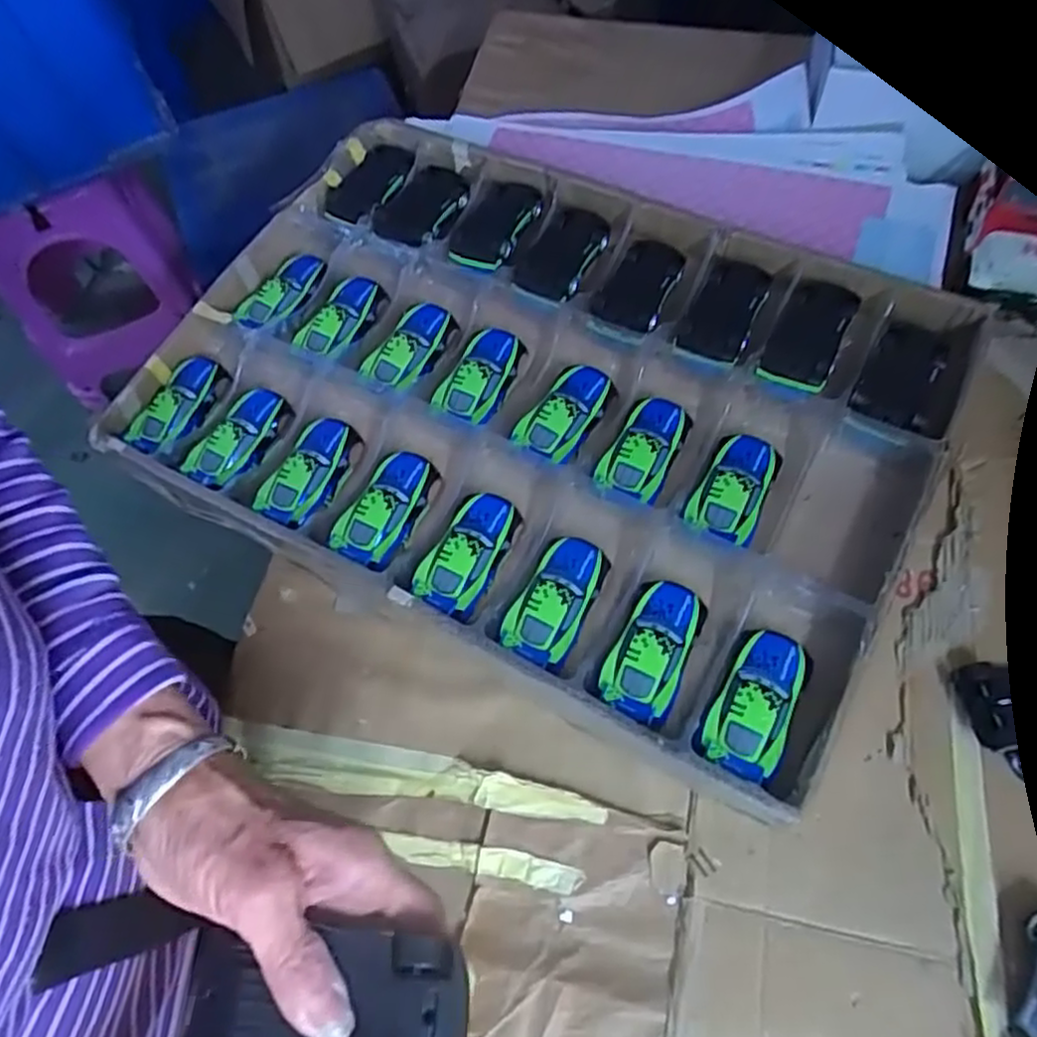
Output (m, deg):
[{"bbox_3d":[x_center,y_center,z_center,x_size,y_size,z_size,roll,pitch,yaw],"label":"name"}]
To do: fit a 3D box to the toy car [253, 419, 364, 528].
[{"bbox_3d":[-0.179,-0.040,0.617,0.053,0.026,0.104,23,65,14],"label":"toy car"}]

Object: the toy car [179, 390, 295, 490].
[{"bbox_3d":[-0.250,-0.071,0.643,0.059,0.025,0.106,24,66,15],"label":"toy car"}]

